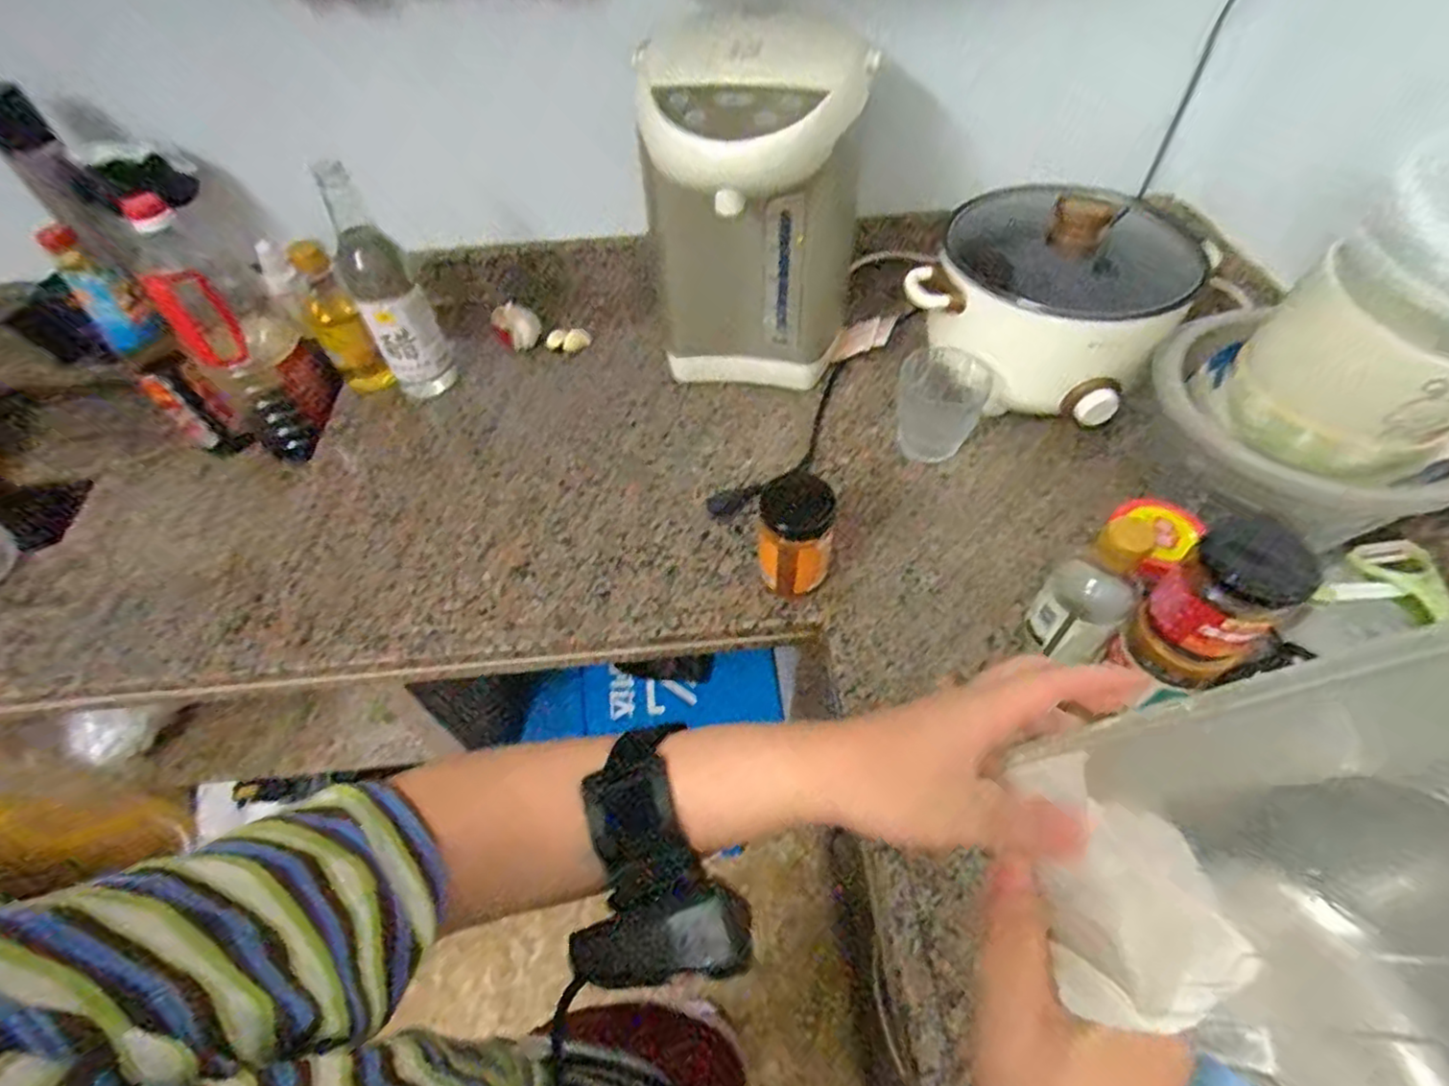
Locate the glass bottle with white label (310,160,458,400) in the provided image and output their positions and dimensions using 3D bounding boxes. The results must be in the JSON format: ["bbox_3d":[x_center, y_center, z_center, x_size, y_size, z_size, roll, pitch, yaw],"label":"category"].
[{"bbox_3d":[-0.335,-0.249,0.654,0.061,0.235,0.059,-28,58,-17],"label":"glass bottle with white label"}]

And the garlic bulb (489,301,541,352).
[{"bbox_3d":[-0.240,-0.251,0.766,0.051,0.031,0.053,-20,56,-11],"label":"garlic bulb"}]

